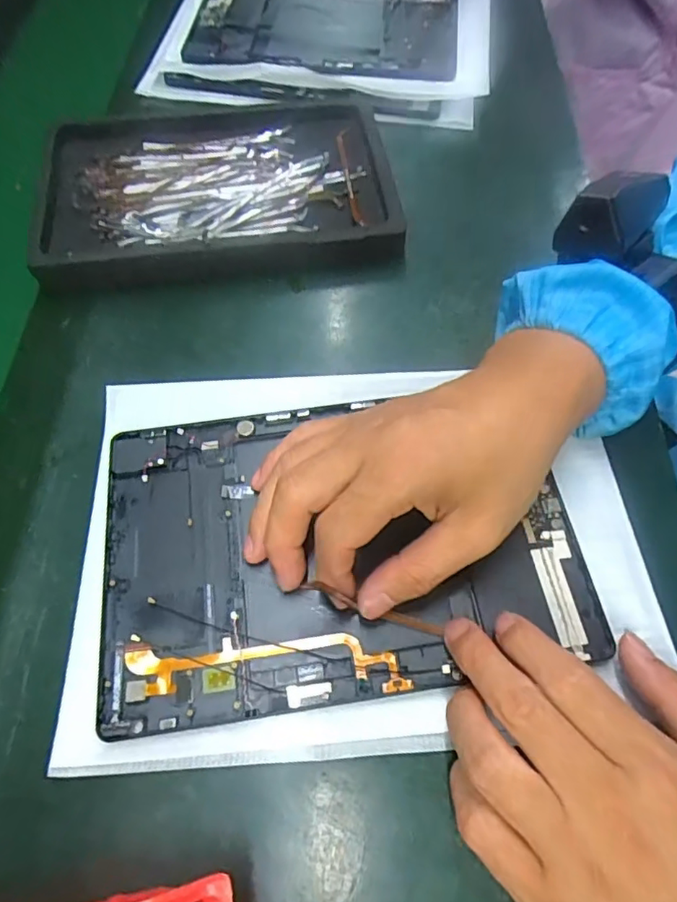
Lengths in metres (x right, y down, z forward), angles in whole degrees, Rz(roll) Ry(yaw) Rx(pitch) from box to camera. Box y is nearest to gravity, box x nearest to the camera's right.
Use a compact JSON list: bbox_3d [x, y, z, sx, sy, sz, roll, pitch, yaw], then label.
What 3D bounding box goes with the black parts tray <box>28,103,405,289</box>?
[{"bbox_3d":[-0.084,-0.190,0.393,0.239,0.033,0.166,-7,62,-2],"label":"black parts tray"}]

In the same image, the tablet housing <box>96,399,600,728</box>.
[{"bbox_3d":[0.000,0.043,0.281,0.235,0.009,0.154,-8,62,-2],"label":"tablet housing"}]

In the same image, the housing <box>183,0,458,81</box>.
[{"bbox_3d":[-0.012,-0.383,0.490,0.230,0.014,0.162,4,62,4],"label":"housing"}]

